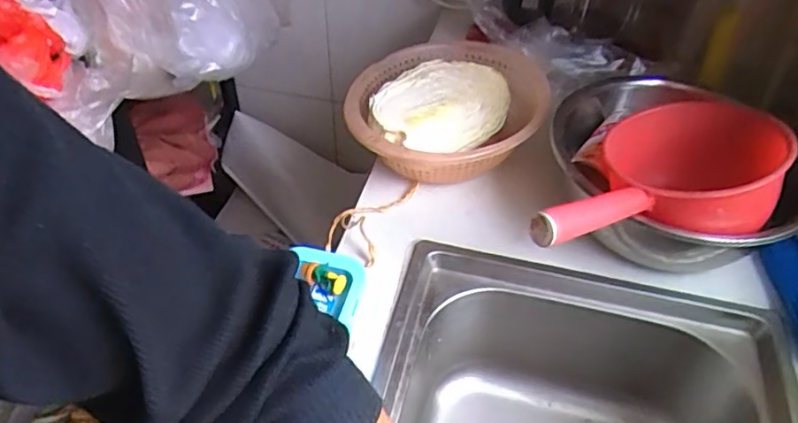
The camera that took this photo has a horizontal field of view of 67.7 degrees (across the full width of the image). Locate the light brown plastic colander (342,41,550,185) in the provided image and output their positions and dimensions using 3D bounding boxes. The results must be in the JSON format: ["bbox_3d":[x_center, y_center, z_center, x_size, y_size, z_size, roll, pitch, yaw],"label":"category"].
[{"bbox_3d":[0.067,-0.129,0.805,0.241,0.090,0.272,18,47,15],"label":"light brown plastic colander"}]

